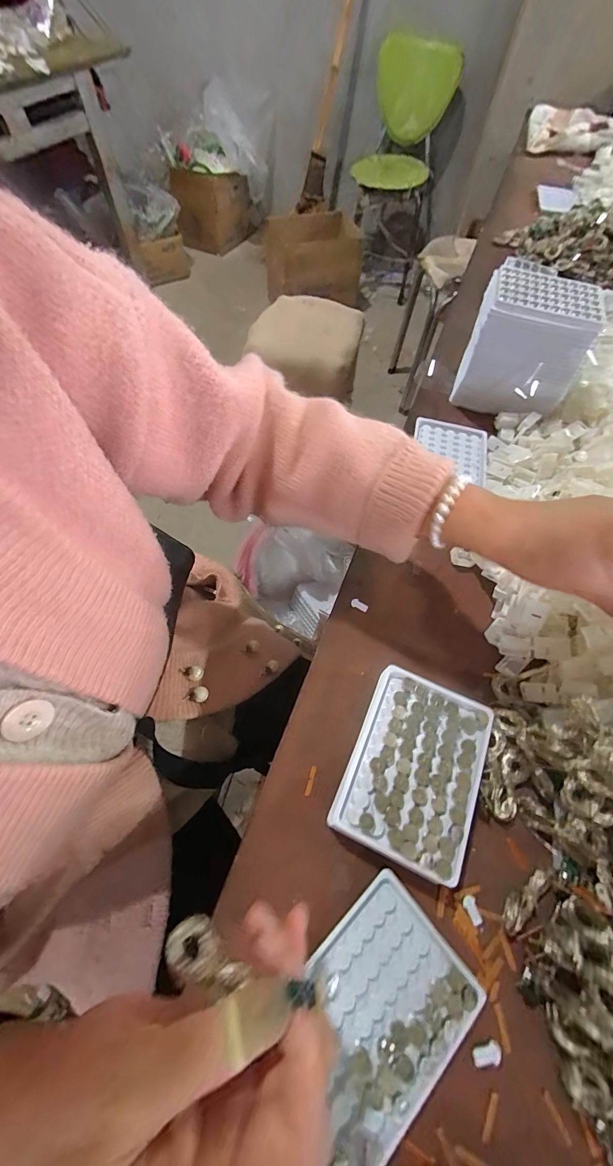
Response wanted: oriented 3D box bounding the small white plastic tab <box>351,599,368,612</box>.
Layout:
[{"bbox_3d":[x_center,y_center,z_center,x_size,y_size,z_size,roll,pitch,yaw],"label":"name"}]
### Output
[{"bbox_3d":[0.054,0.022,0.383,0.018,0.004,0.010,22,64,9],"label":"small white plastic tab"}]

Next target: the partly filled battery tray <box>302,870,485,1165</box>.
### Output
[{"bbox_3d":[0.043,0.281,0.244,0.127,0.010,0.092,-38,71,-20],"label":"partly filled battery tray"}]

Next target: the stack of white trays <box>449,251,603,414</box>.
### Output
[{"bbox_3d":[0.274,-0.303,0.475,0.132,0.108,0.106,18,63,6],"label":"stack of white trays"}]

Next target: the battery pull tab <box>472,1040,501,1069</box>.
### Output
[{"bbox_3d":[0.117,0.304,0.240,0.019,0.004,0.010,-10,63,-7],"label":"battery pull tab"}]

